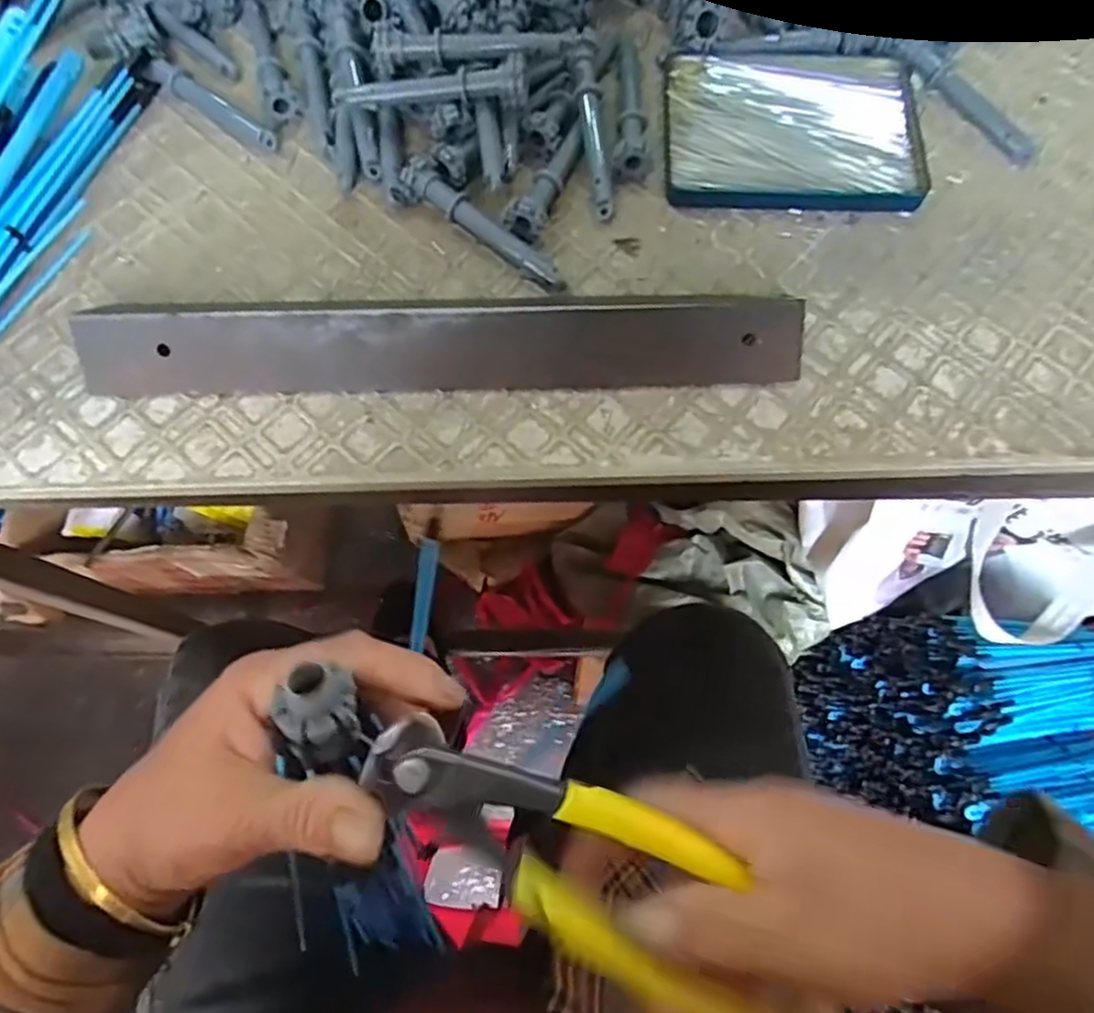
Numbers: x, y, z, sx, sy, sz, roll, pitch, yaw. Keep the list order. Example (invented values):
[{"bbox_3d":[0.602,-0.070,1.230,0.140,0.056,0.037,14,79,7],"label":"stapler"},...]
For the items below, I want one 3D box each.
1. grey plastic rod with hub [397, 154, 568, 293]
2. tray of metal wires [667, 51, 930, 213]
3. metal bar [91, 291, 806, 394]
[{"bbox_3d":[-0.030,-0.135,0.334,0.094,0.017,0.014,34,74,11],"label":"grey plastic rod with hub"},{"bbox_3d":[0.128,-0.200,0.362,0.127,0.009,0.103,3,71,0],"label":"tray of metal wires"},{"bbox_3d":[-0.047,-0.081,0.310,0.310,0.027,0.049,-1,71,-1],"label":"metal bar"}]

